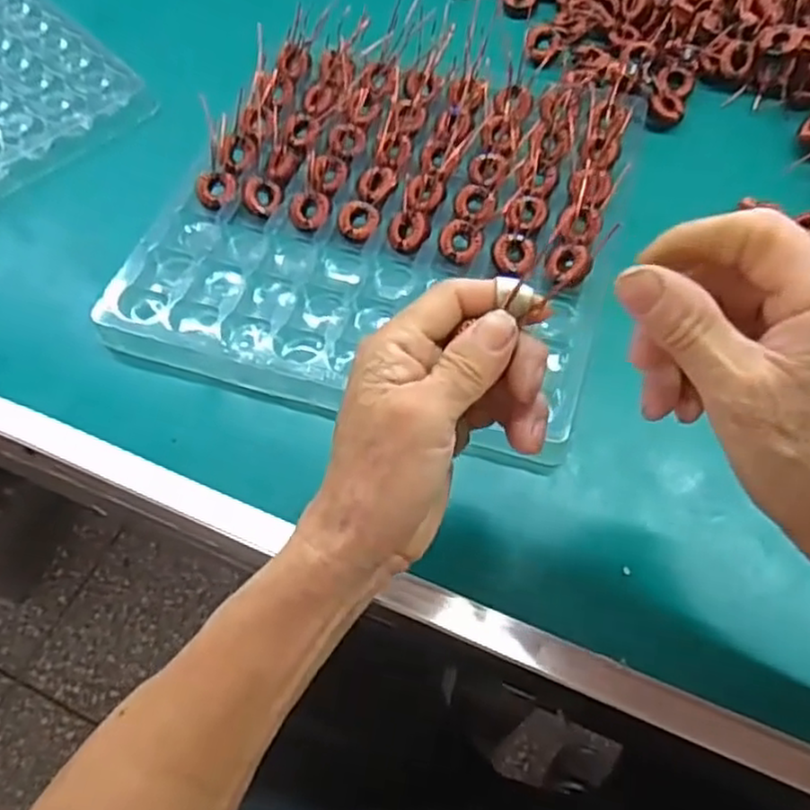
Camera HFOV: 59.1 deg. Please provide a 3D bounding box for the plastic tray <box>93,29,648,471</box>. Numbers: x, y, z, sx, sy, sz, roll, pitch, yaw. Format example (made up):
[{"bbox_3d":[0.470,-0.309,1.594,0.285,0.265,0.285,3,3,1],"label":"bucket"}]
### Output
[{"bbox_3d":[-0.011,-0.129,0.471,0.290,0.025,0.292,14,62,10],"label":"plastic tray"}]

